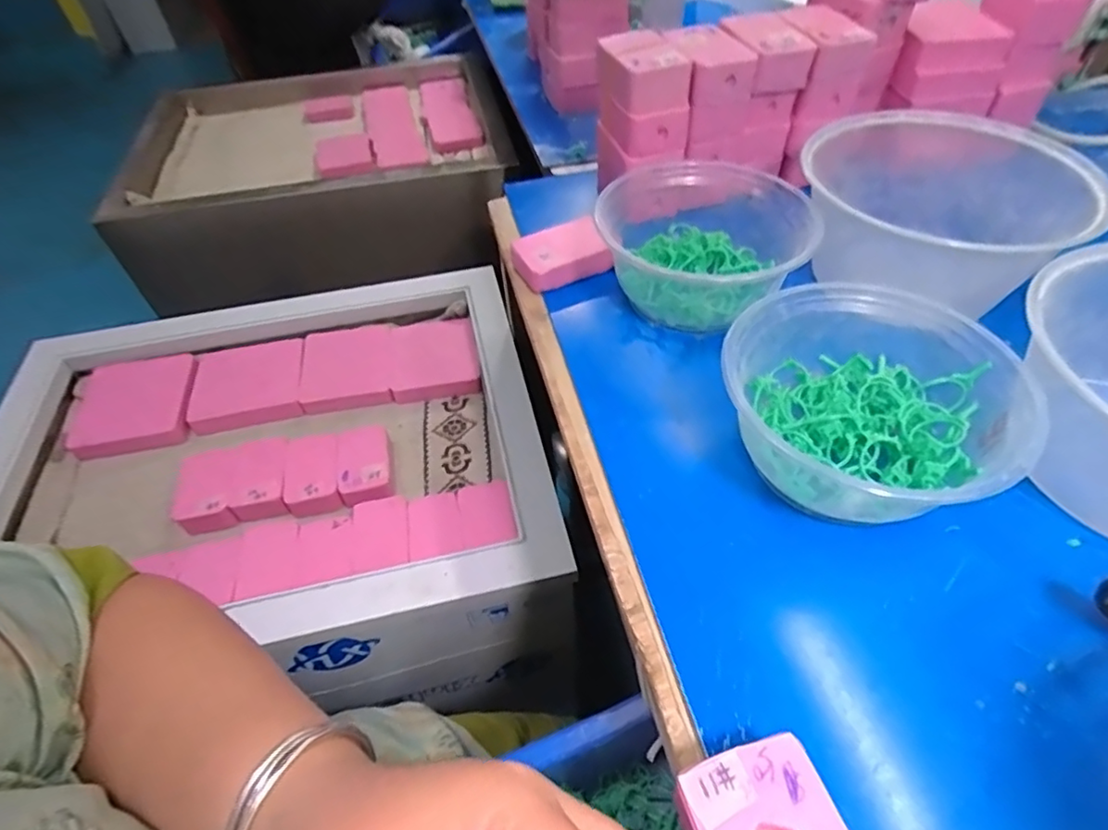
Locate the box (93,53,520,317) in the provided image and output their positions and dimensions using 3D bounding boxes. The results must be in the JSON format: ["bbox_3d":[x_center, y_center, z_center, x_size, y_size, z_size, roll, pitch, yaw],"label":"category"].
[{"bbox_3d":[-0.340,-0.366,0.901,0.512,0.180,0.406,-12,50,-7],"label":"box"}]

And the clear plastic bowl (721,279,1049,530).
[{"bbox_3d":[0.152,-0.013,0.305,0.128,0.061,0.125,-2,49,2],"label":"clear plastic bowl"}]

